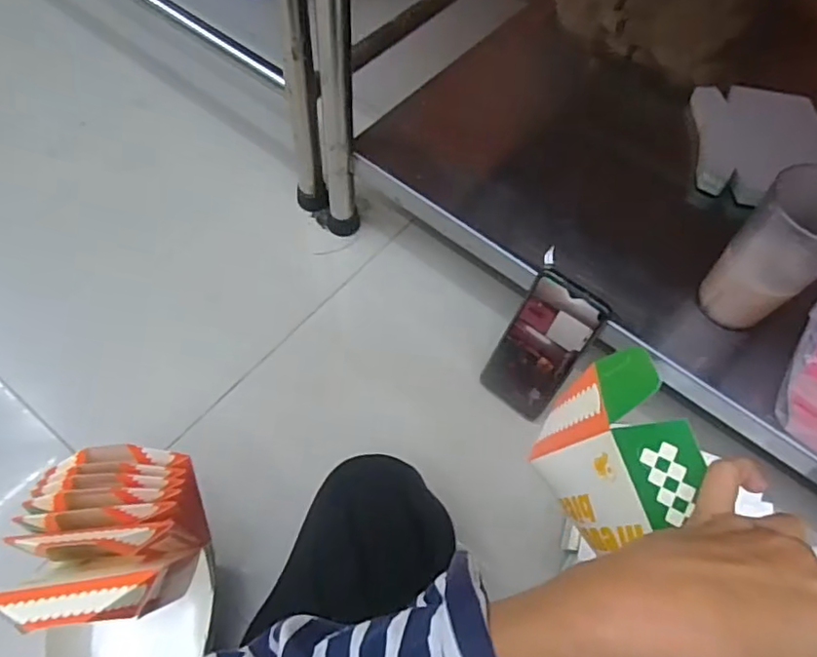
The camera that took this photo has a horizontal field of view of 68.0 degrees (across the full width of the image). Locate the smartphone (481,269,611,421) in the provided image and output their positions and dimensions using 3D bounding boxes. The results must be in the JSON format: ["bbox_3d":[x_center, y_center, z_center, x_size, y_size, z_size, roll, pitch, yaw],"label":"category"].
[{"bbox_3d":[0.132,0.019,0.609,0.079,0.151,0.008,38,31,22],"label":"smartphone"}]

